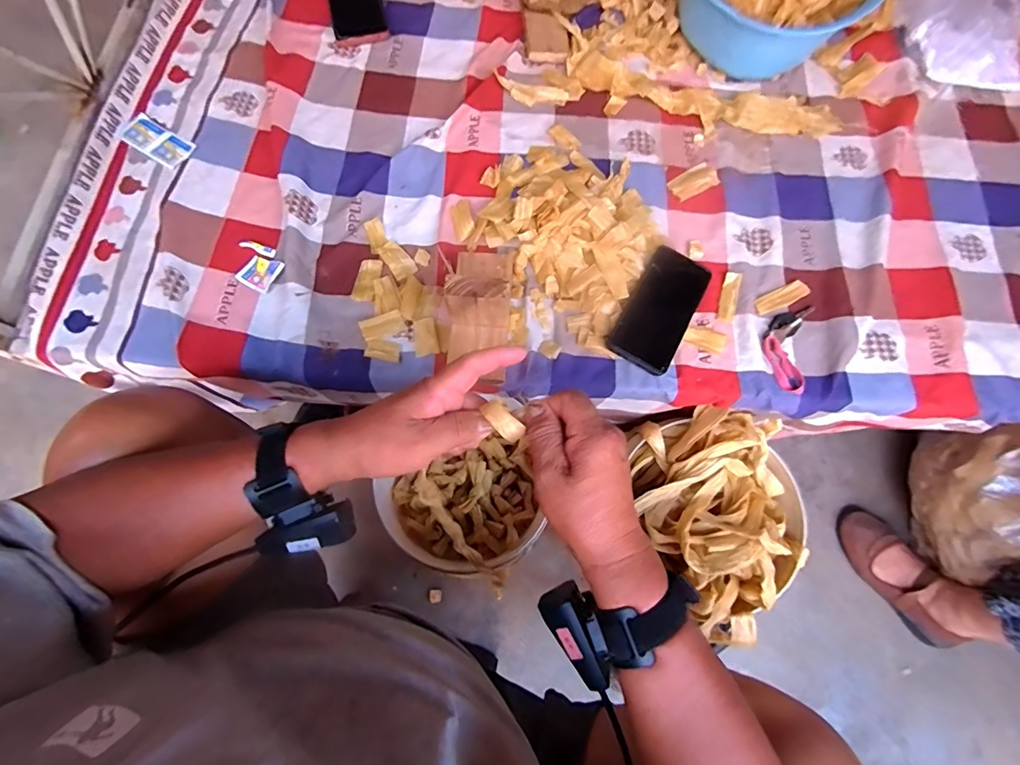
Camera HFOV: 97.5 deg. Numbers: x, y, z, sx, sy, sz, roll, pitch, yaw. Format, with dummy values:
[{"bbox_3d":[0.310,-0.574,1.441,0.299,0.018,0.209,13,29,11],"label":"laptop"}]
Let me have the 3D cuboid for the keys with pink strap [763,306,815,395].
[{"bbox_3d":[0.338,-0.048,0.541,0.052,0.013,0.121,18,75,4],"label":"keys with pink strap"}]

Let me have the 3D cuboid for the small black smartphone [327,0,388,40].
[{"bbox_3d":[-0.243,-0.600,0.698,0.082,0.012,0.157,-14,75,-5],"label":"small black smartphone"}]

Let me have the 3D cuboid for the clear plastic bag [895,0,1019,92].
[{"bbox_3d":[0.691,-0.563,0.679,0.179,0.069,0.226,4,74,0],"label":"clear plastic bag"}]

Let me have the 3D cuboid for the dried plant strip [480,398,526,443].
[{"bbox_3d":[-0.005,0.030,0.340,0.017,0.005,0.035,-39,99,-11],"label":"dried plant strip"}]

